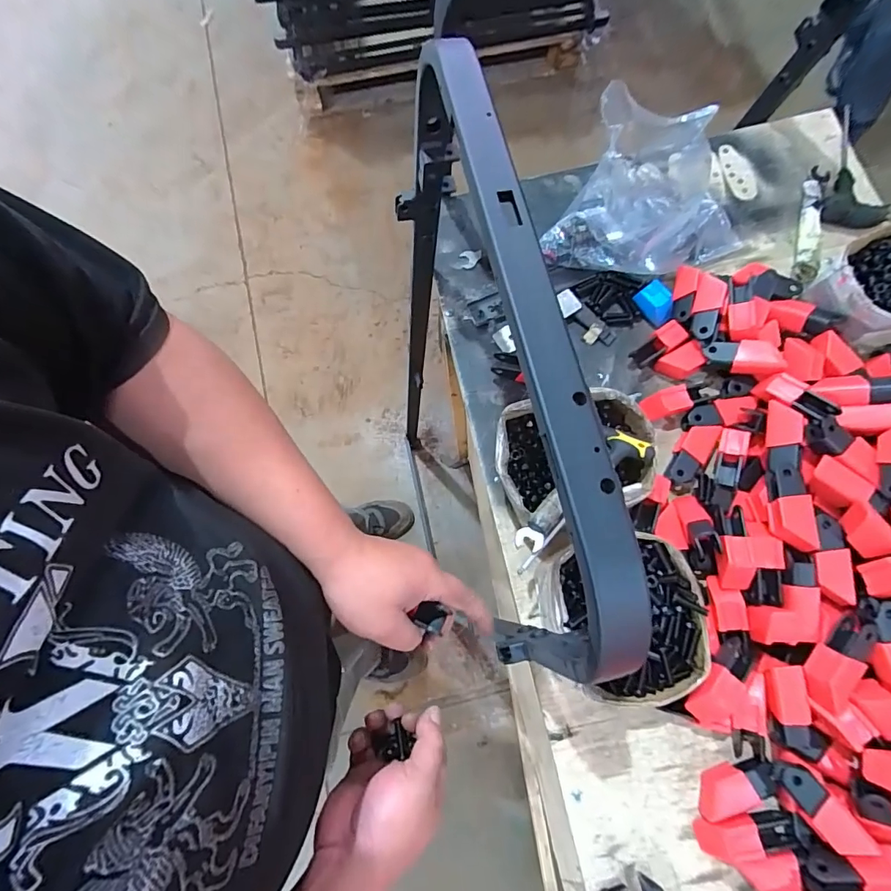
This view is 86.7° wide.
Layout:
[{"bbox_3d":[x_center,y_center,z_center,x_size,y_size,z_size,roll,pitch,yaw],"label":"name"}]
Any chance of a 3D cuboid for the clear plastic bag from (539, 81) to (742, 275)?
[{"bbox_3d":[0.278,-0.324,0.611,0.222,0.091,0.221,22,77,8],"label":"clear plastic bag"}]

